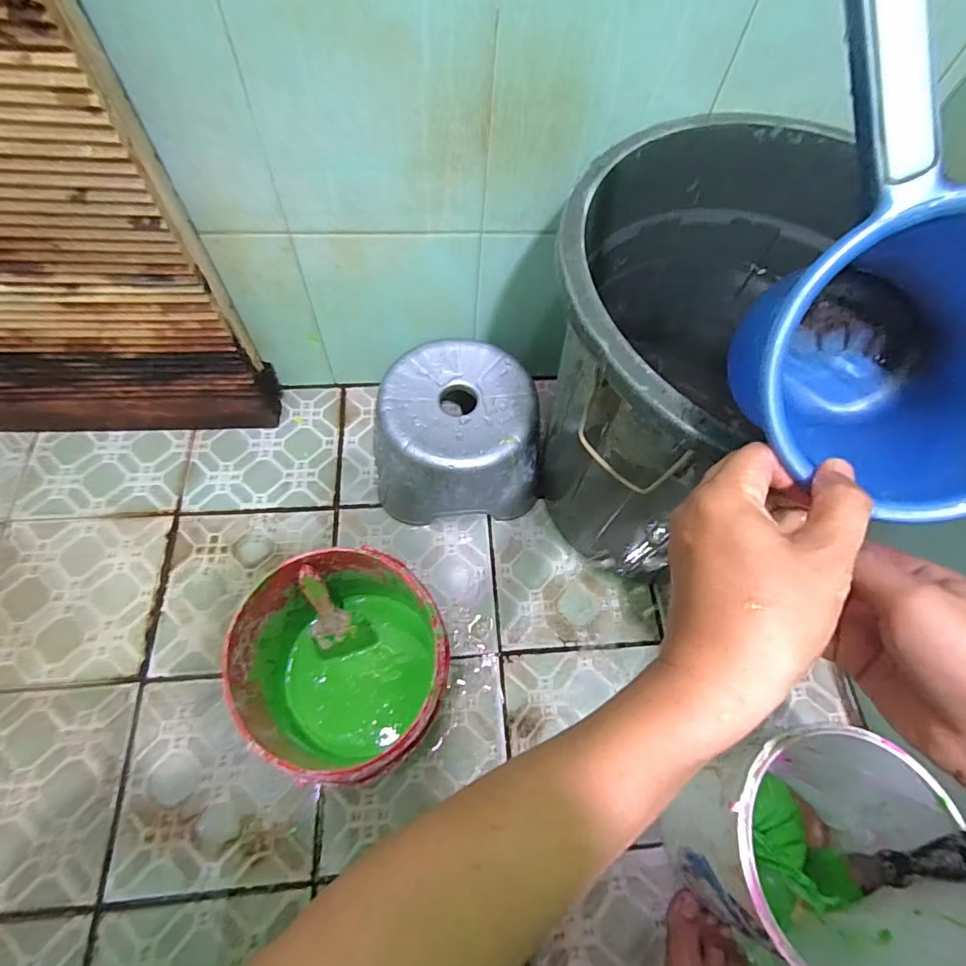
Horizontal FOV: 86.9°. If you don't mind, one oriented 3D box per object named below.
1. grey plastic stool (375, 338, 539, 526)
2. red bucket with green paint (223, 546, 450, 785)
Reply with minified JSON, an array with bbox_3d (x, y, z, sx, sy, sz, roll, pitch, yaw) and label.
[{"bbox_3d":[-0.034,-0.064,0.652,0.192,0.130,0.196,-5,66,-5],"label":"grey plastic stool"},{"bbox_3d":[-0.125,0.176,0.500,0.175,0.193,0.174,1,65,-3],"label":"red bucket with green paint"}]

